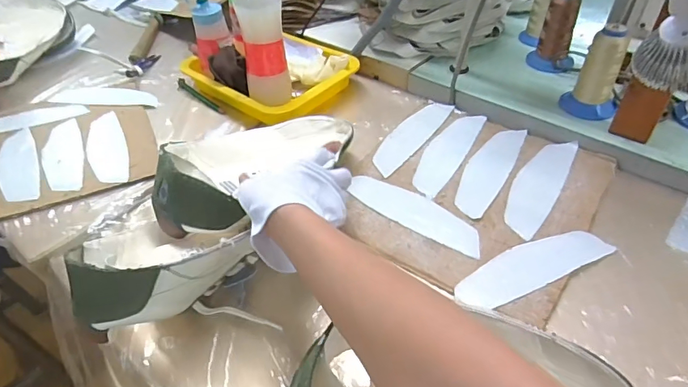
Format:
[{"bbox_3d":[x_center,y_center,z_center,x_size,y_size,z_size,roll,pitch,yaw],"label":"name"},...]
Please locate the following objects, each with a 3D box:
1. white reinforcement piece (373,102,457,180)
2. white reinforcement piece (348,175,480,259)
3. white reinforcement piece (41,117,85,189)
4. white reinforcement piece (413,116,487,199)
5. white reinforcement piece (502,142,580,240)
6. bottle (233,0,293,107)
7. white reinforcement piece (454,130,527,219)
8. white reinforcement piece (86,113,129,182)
[{"bbox_3d":[0.094,-0.084,0.629,0.050,0.004,0.173,27,51,28],"label":"white reinforcement piece"},{"bbox_3d":[0.083,0.020,0.526,0.165,0.007,0.048,26,52,24],"label":"white reinforcement piece"},{"bbox_3d":[-0.386,-0.054,0.624,0.050,0.004,0.171,-21,46,-18],"label":"white reinforcement piece"},{"bbox_3d":[0.137,-0.056,0.602,0.050,0.004,0.174,23,52,23],"label":"white reinforcement piece"},{"bbox_3d":[0.236,-0.012,0.549,0.052,0.004,0.179,22,51,32],"label":"white reinforcement piece"},{"bbox_3d":[-0.112,-0.216,0.612,0.061,0.188,0.056,-9,44,-6],"label":"bottle"},{"bbox_3d":[0.184,-0.032,0.574,0.052,0.005,0.181,21,48,24],"label":"white reinforcement piece"},{"bbox_3d":[-0.332,-0.065,0.635,0.051,0.004,0.172,-19,45,-16],"label":"white reinforcement piece"}]

